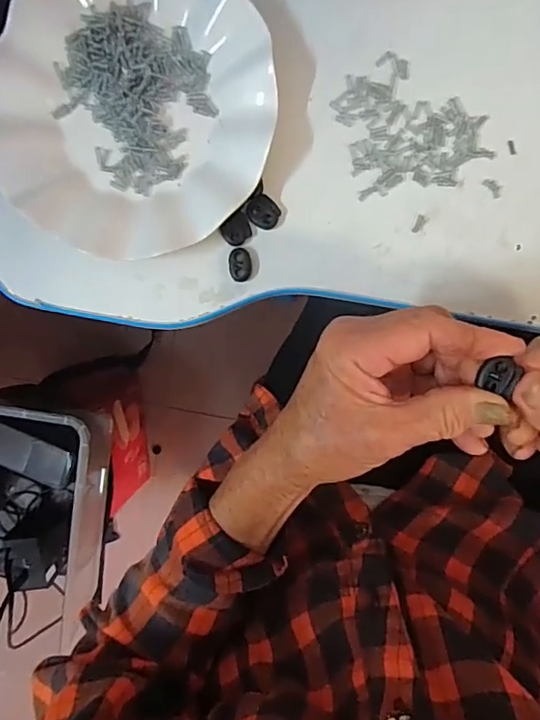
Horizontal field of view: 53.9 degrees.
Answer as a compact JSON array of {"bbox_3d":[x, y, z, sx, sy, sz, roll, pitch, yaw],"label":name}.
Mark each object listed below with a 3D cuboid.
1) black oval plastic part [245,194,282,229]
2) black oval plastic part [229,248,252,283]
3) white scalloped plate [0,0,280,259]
[{"bbox_3d":[-0.004,-0.097,0.347,0.022,0.006,0.018,40,99,-1],"label":"black oval plastic part"},{"bbox_3d":[-0.020,-0.063,0.352,0.015,0.004,0.022,3,97,5],"label":"black oval plastic part"},{"bbox_3d":[-0.089,-0.160,0.338,0.182,0.023,0.177,1,97,5],"label":"white scalloped plate"}]

